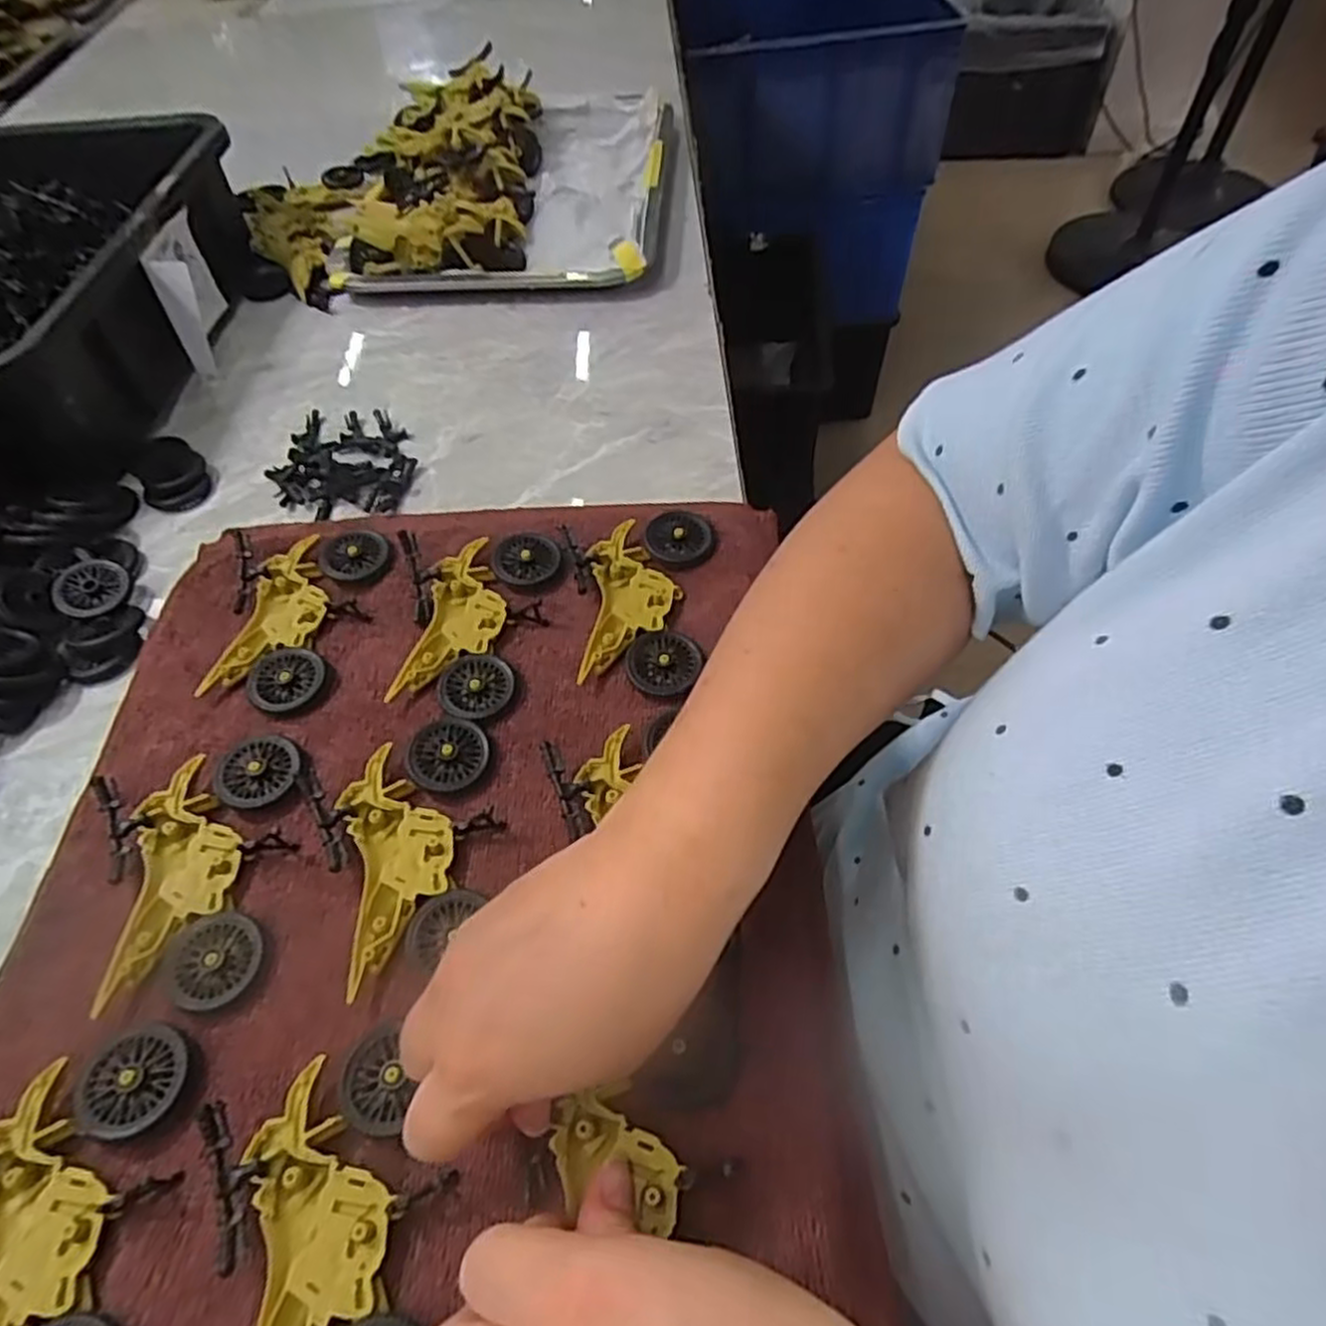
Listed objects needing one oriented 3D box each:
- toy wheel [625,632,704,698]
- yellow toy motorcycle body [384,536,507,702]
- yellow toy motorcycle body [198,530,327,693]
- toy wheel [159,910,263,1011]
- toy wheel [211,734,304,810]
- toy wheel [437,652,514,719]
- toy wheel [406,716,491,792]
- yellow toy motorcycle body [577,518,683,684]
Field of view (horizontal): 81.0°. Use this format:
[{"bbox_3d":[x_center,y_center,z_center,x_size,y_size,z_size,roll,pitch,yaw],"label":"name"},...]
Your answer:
[{"bbox_3d":[-0.001,-0.001,0.382,0.036,0.006,0.037,-2,54,2],"label":"toy wheel"},{"bbox_3d":[-0.104,-0.023,0.403,0.042,0.012,0.099,4,54,6],"label":"yellow toy motorcycle body"},{"bbox_3d":[-0.202,-0.026,0.411,0.042,0.010,0.099,0,54,4],"label":"yellow toy motorcycle body"},{"bbox_3d":[-0.178,0.117,0.307,0.035,0.008,0.036,-2,54,2],"label":"toy wheel"},{"bbox_3d":[-0.183,0.049,0.352,0.036,0.004,0.032,-23,67,-29],"label":"toy wheel"},{"bbox_3d":[-0.092,0.012,0.379,0.035,0.008,0.039,-39,60,-22],"label":"toy wheel"},{"bbox_3d":[-0.098,0.041,0.356,0.035,0.011,0.038,-2,54,2],"label":"toy wheel"},{"bbox_3d":[-0.017,-0.034,0.406,0.048,0.012,0.099,-2,54,2],"label":"yellow toy motorcycle body"}]

